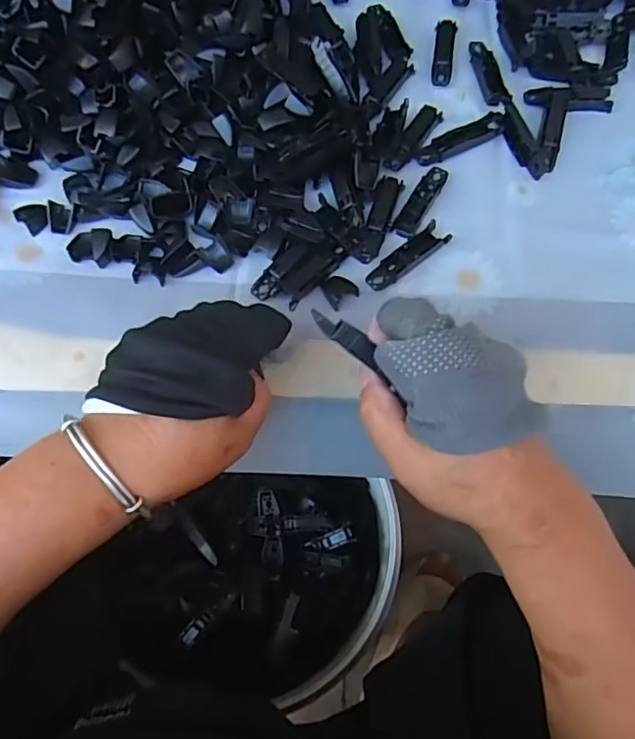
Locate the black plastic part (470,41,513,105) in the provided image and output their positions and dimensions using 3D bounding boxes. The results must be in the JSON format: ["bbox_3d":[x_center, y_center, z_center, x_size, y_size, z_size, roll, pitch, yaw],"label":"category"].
[{"bbox_3d":[0.132,-0.232,0.451,0.020,0.006,0.067,-6,66,-3],"label":"black plastic part"}]

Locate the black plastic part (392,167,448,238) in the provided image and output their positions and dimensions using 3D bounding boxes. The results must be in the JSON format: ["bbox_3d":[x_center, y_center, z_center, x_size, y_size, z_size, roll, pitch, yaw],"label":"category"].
[{"bbox_3d":[0.072,-0.118,0.402,0.016,0.004,0.066,28,69,12],"label":"black plastic part"}]

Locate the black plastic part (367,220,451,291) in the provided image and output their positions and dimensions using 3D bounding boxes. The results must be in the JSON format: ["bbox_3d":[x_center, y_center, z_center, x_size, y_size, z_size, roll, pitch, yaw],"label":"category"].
[{"bbox_3d":[0.060,-0.074,0.381,0.064,0.004,0.019,-40,72,-16],"label":"black plastic part"}]

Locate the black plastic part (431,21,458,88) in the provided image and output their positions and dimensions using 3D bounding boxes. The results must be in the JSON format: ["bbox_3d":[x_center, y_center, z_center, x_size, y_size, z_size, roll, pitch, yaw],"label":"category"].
[{"bbox_3d":[0.100,-0.253,0.459,0.017,0.009,0.065,9,66,4],"label":"black plastic part"}]

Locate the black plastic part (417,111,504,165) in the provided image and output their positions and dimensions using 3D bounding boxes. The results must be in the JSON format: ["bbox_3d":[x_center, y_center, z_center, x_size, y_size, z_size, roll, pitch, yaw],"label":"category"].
[{"bbox_3d":[0.106,-0.169,0.423,0.071,0.008,0.016,-25,68,-11],"label":"black plastic part"}]

